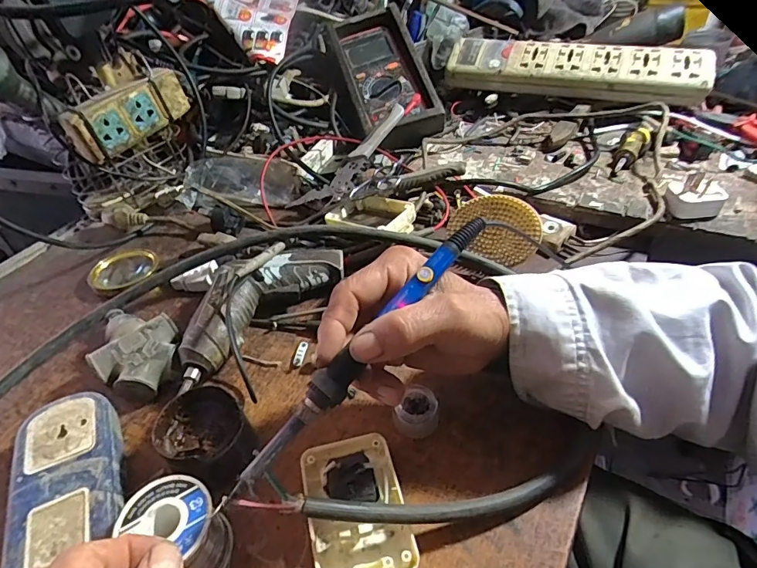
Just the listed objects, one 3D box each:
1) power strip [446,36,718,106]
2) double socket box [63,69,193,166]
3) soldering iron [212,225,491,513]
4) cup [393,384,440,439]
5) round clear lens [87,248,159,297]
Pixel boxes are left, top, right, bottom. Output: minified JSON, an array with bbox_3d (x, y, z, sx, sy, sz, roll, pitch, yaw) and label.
[{"bbox_3d":[0.286,-0.321,0.663,0.349,0.059,0.093,11,47,16],"label":"power strip"},{"bbox_3d":[-0.279,-0.195,0.513,0.027,0.057,0.140,25,52,28],"label":"double socket box"},{"bbox_3d":[-0.006,0.037,0.257,0.018,0.019,0.211,34,74,33],"label":"soldering iron"},{"bbox_3d":[0.029,0.095,0.335,0.031,0.019,0.031,-3,45,3],"label":"cup"},{"bbox_3d":[-0.270,-0.016,0.480,0.063,0.017,0.070,-4,45,2],"label":"round clear lens"}]

